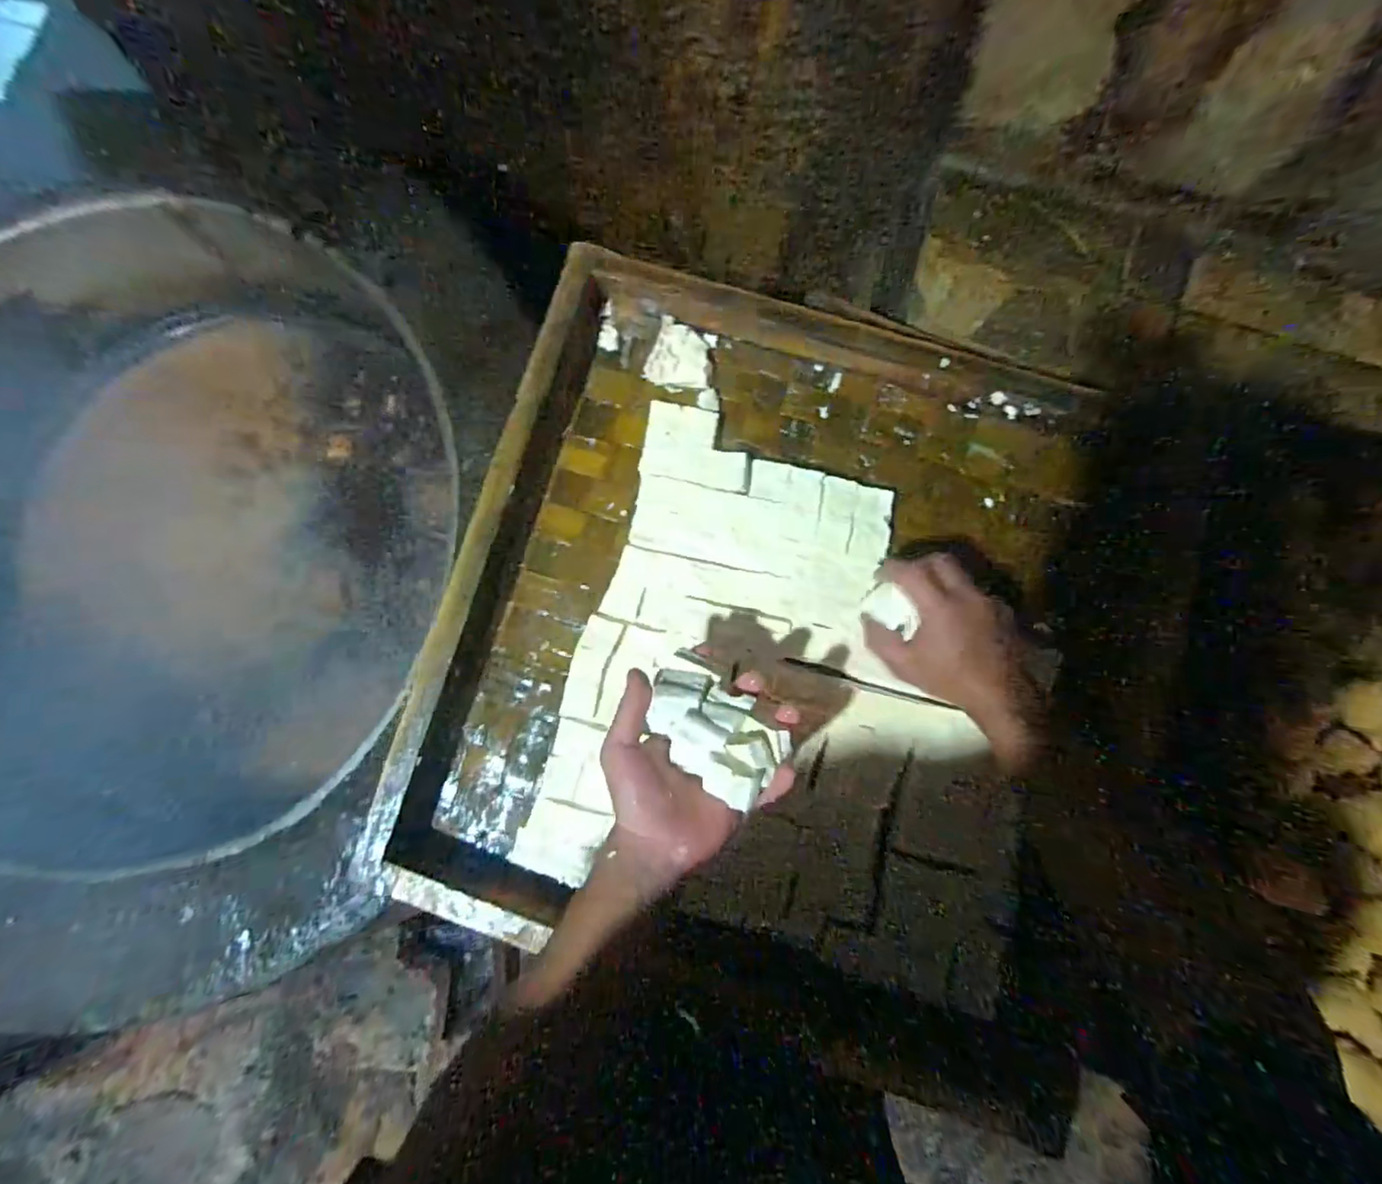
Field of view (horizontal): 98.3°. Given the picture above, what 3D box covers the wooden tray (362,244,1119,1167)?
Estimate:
[{"bbox_3d":[0.081,0.048,0.539,0.584,0.076,0.647,16,83,3],"label":"wooden tray"}]

